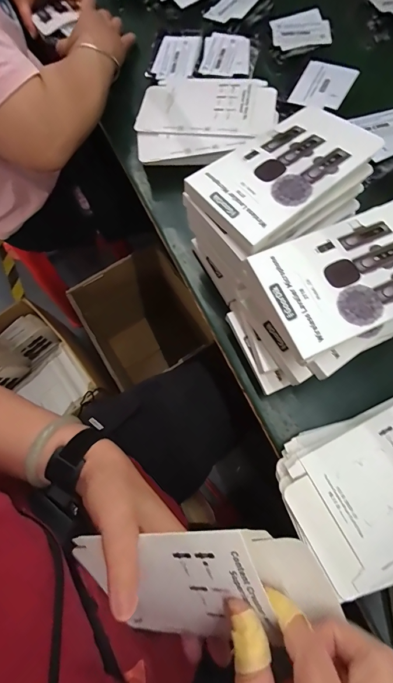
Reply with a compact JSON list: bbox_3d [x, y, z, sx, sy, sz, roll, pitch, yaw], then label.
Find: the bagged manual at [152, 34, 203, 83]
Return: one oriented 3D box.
[{"bbox_3d":[-0.030,-0.464,0.537,0.079,0.008,0.093,7,78,18],"label":"bagged manual"}]

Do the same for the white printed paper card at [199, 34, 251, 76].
[{"bbox_3d":[0.047,-0.446,0.511,0.074,0.004,0.080,9,76,5],"label":"white printed paper card"}]

